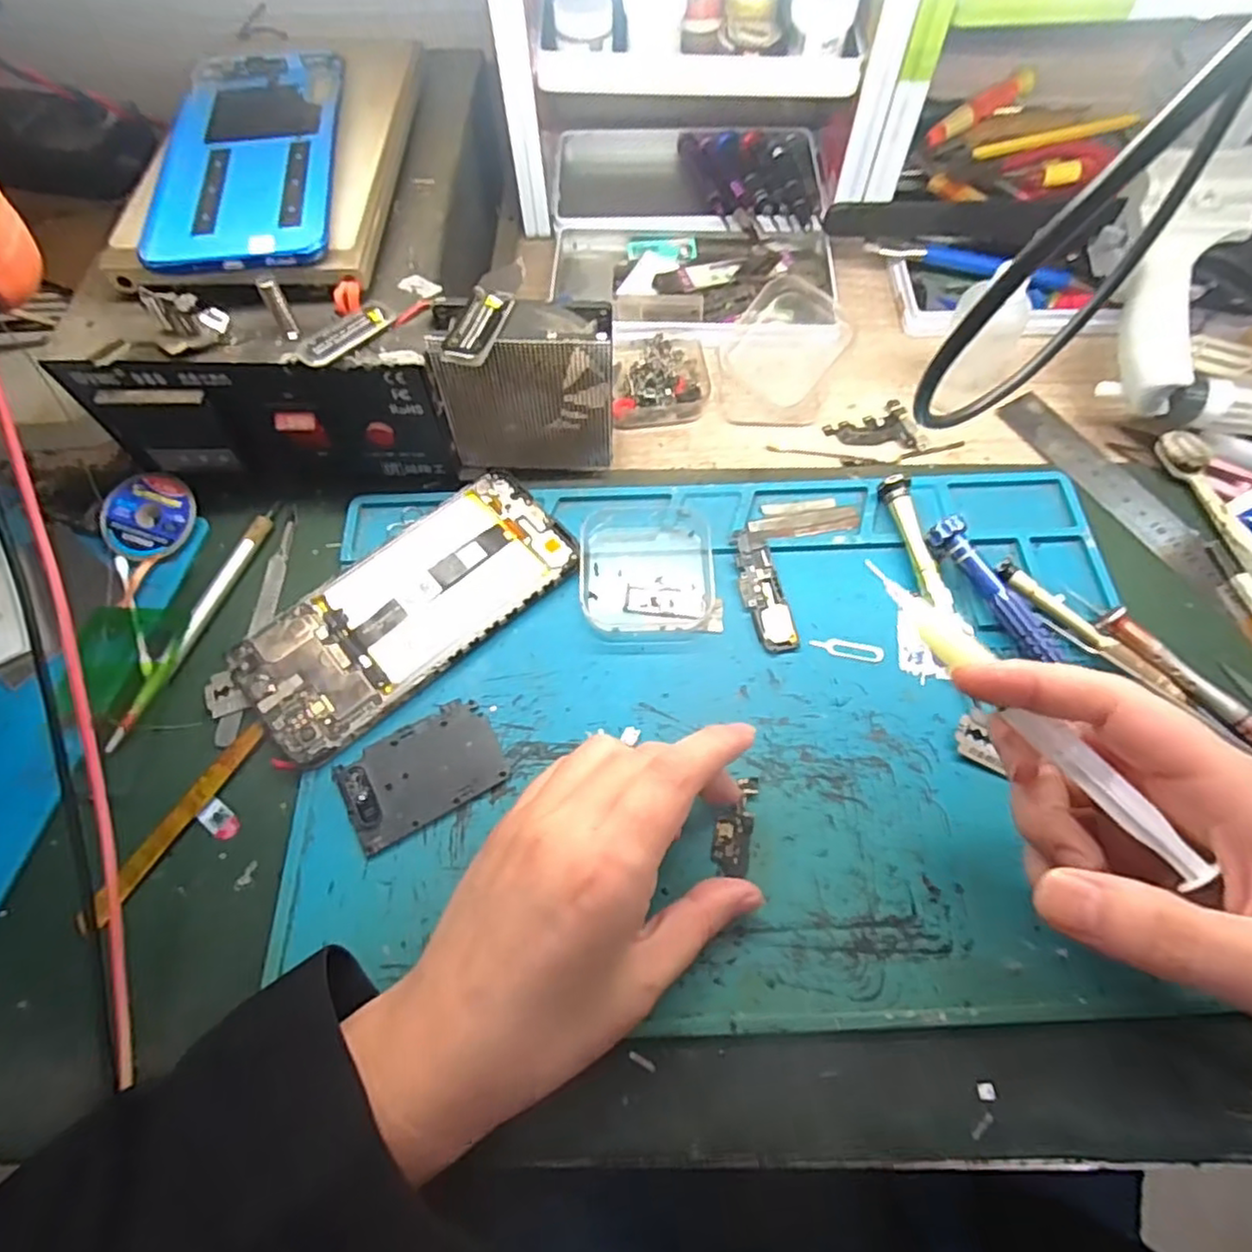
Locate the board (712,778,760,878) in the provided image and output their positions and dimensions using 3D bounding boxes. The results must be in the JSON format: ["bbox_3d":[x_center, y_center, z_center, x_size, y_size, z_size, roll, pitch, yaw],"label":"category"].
[{"bbox_3d":[0.046,0.082,0.275,0.017,0.004,0.039,17,67,9],"label":"board"}]

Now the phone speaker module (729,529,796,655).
[{"bbox_3d":[0.066,-0.018,0.322,0.020,0.004,0.065,-10,66,-3],"label":"phone speaker module"}]

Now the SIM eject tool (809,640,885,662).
[{"bbox_3d":[0.103,0.010,0.310,0.034,0.004,0.009,10,66,6],"label":"SIM eject tool"}]

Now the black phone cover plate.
[{"bbox_3d":[-0.088,0.062,0.286,0.066,0.004,0.043,-29,68,-11],"label":"black phone cover plate"}]

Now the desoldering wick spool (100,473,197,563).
[{"bbox_3d":[-0.243,-0.054,0.340,0.043,0.017,0.043,0,65,1],"label":"desoldering wick spool"}]

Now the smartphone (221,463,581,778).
[{"bbox_3d":[-0.102,-0.010,0.315,0.160,0.011,0.069,-39,71,-15],"label":"smartphone"}]

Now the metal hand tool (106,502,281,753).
[{"bbox_3d":[-0.204,-0.005,0.317,0.011,0.006,0.133,16,67,8],"label":"metal hand tool"}]

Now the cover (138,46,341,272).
[{"bbox_3d":[-0.175,-0.222,0.312,0.076,0.006,0.172,-7,63,-4],"label":"cover"}]

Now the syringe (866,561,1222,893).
[{"bbox_3d":[0.132,0.024,0.228,0.011,0.010,0.136,-30,60,-12],"label":"syringe"}]

